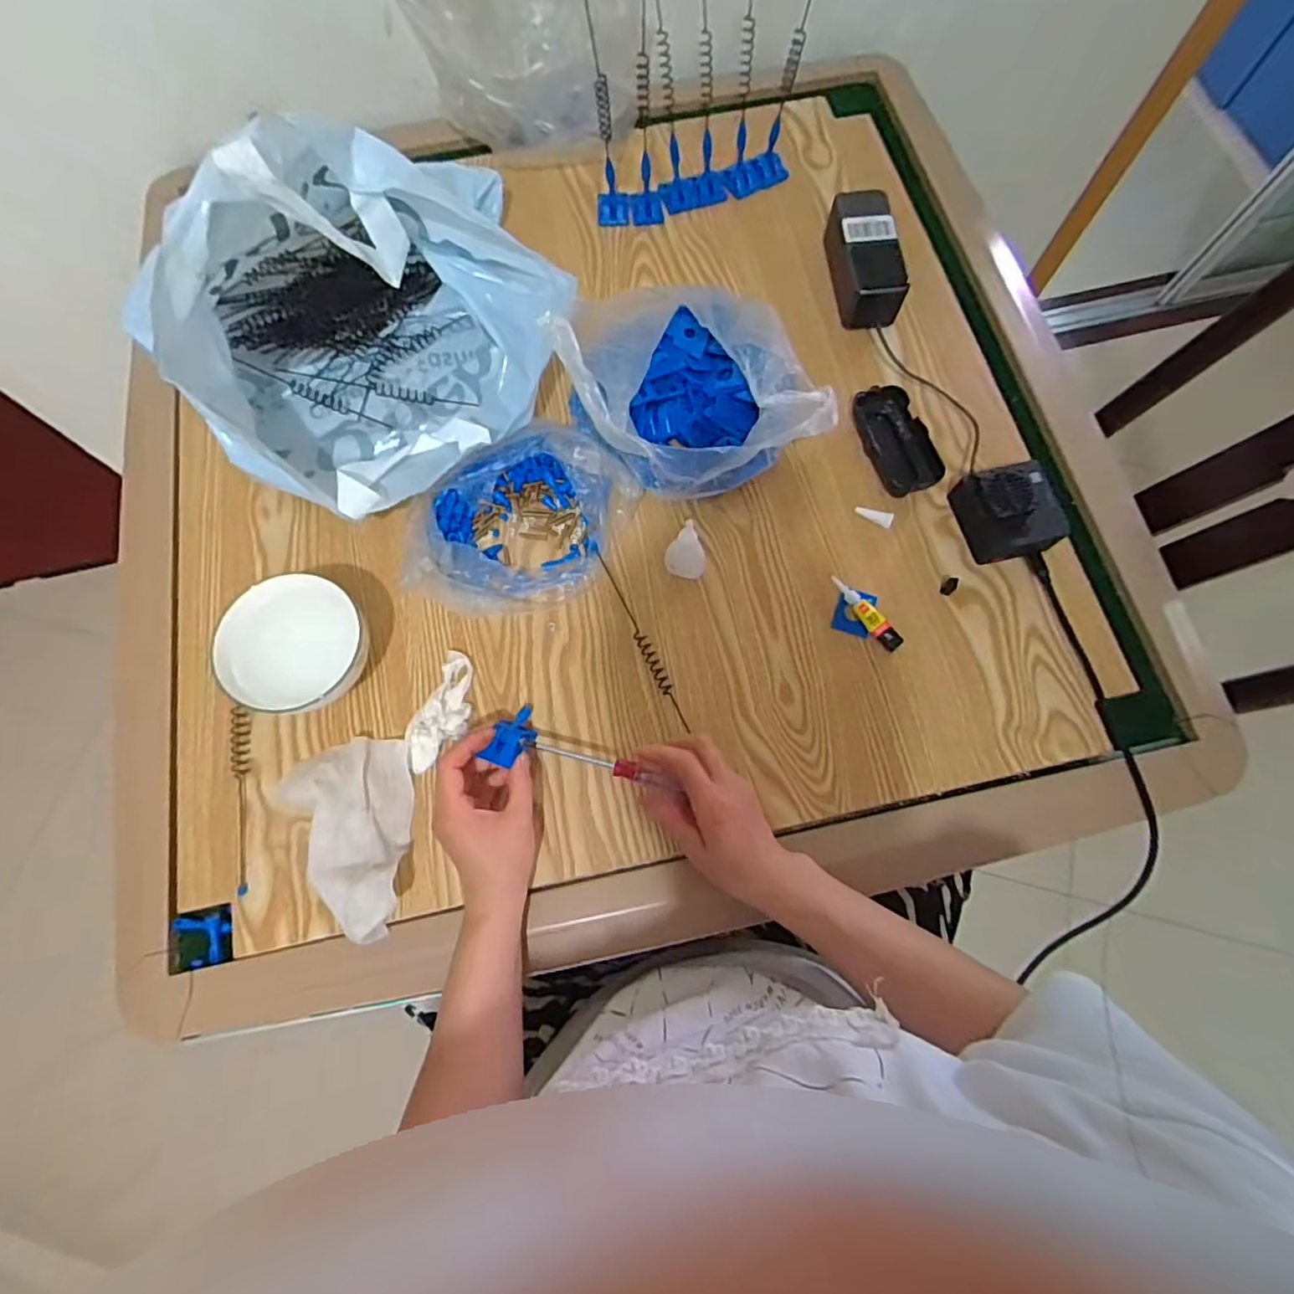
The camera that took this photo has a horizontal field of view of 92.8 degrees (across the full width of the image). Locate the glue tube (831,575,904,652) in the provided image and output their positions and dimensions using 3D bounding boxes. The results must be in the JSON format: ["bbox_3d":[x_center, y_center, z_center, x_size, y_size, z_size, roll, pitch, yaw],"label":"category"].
[{"bbox_3d":[0.191,-0.030,0.539,0.018,0.010,0.080,-37,76,-9],"label":"glue tube"}]

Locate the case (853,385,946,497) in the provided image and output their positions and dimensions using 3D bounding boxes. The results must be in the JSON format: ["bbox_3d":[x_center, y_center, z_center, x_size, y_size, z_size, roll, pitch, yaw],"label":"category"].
[{"bbox_3d":[0.233,-0.195,0.578,0.051,0.025,0.112,-13,73,-3],"label":"case"}]

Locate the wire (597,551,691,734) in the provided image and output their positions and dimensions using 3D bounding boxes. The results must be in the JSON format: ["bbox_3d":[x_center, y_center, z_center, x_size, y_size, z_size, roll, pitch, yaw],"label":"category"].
[{"bbox_3d":[-0.004,-0.007,0.533,0.012,0.016,0.171,-24,74,-6],"label":"wire"}]

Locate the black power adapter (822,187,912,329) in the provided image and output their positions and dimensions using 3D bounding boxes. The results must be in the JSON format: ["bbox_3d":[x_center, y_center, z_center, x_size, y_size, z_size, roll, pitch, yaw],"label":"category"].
[{"bbox_3d":[0.219,-0.389,0.625,0.061,0.055,0.144,-1,73,1],"label":"black power adapter"}]

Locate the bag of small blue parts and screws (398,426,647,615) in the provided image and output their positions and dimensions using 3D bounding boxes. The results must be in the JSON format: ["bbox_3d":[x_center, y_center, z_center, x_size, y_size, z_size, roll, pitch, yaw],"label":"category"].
[{"bbox_3d":[-0.112,-0.114,0.535,0.206,0.066,0.143,-33,75,-8],"label":"bag of small blue parts and screws"}]

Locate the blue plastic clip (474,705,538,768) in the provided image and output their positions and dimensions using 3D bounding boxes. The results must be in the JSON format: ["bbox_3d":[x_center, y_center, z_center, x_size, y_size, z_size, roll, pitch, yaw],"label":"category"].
[{"bbox_3d":[-0.106,0.068,0.497,0.029,0.015,0.062,19,39,7],"label":"blue plastic clip"}]

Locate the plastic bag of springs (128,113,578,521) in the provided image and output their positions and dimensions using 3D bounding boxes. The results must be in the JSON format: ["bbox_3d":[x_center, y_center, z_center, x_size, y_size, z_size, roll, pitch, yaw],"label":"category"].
[{"bbox_3d":[-0.272,-0.288,0.521,0.348,0.196,0.286,30,76,9],"label":"plastic bag of springs"}]

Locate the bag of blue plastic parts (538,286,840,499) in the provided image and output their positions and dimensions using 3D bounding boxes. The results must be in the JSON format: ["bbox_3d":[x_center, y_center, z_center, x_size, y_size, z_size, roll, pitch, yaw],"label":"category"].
[{"bbox_3d":[0.030,-0.227,0.544,0.194,0.121,0.194,-20,74,-5],"label":"bag of blue plastic parts"}]

